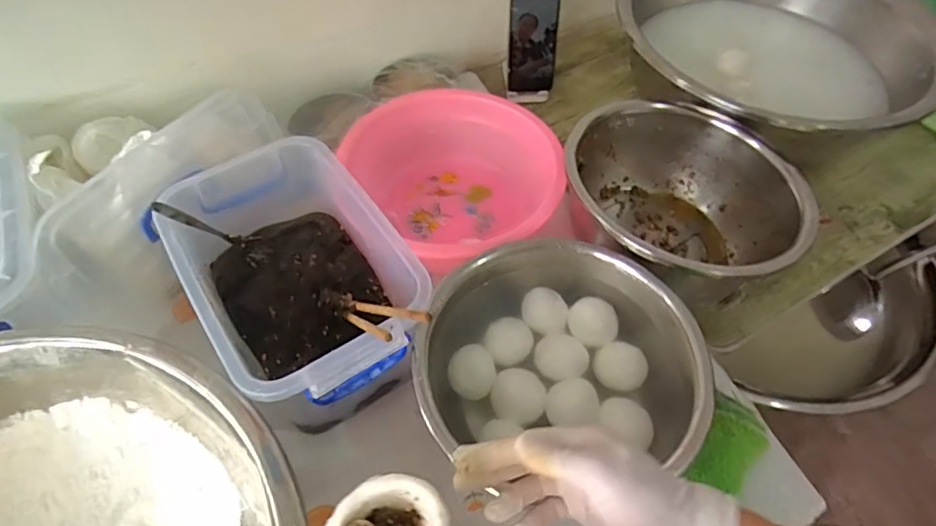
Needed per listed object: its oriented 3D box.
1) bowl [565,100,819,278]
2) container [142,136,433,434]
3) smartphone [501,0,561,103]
[{"bbox_3d":[0.256,-0.067,0.691,0.281,0.144,0.269,1,55,-1],"label":"bowl"},{"bbox_3d":[-0.173,0.027,0.585,0.185,0.152,0.284,-28,60,-20],"label":"container"},{"bbox_3d":[0.098,-0.334,0.852,0.083,0.157,0.063,9,55,4],"label":"smartphone"}]

